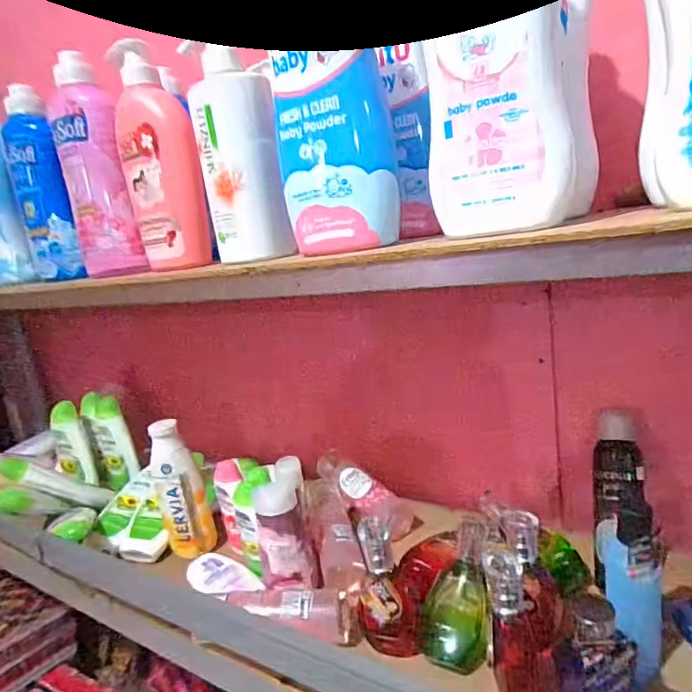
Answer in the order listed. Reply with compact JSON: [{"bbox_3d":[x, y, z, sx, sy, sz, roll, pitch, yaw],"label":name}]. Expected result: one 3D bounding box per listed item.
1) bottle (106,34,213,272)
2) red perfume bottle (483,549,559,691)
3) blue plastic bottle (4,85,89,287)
[{"bbox_3d":[-0.187,-0.184,0.493,0.056,0.206,0.056,-16,13,-35],"label":"bottle"},{"bbox_3d":[0.136,0.212,0.376,0.045,0.124,0.046,-3,12,24],"label":"red perfume bottle"},{"bbox_3d":[-0.383,-0.200,0.612,0.053,0.229,0.065,-14,13,-30],"label":"blue plastic bottle"}]

